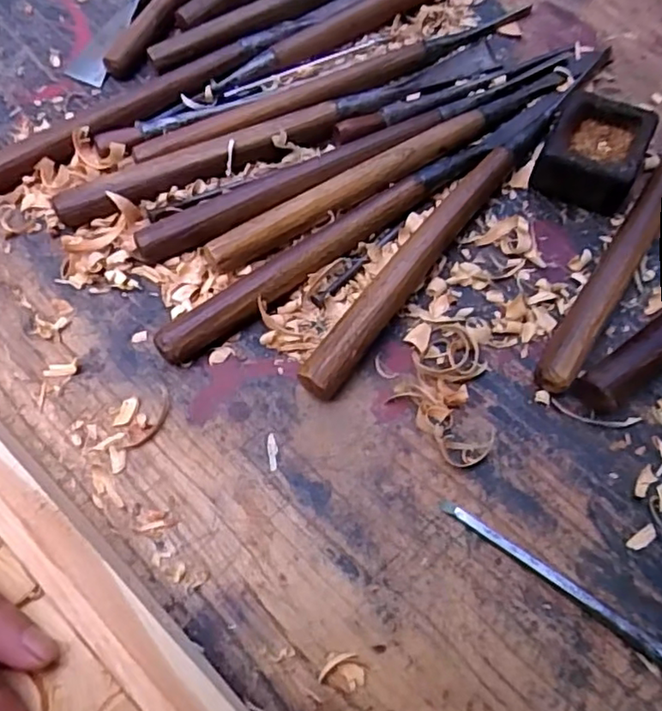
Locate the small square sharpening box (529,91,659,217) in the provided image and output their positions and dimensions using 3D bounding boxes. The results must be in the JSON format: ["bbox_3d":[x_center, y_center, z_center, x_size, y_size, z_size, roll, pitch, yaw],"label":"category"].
[{"bbox_3d":[0.131,-0.101,0.307,0.044,0.030,0.045,24,70,13],"label":"small square sharpening box"}]

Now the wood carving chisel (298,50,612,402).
[{"bbox_3d":[0.064,-0.076,0.302,0.026,0.022,0.243,36,73,16],"label":"wood carving chisel"}]

